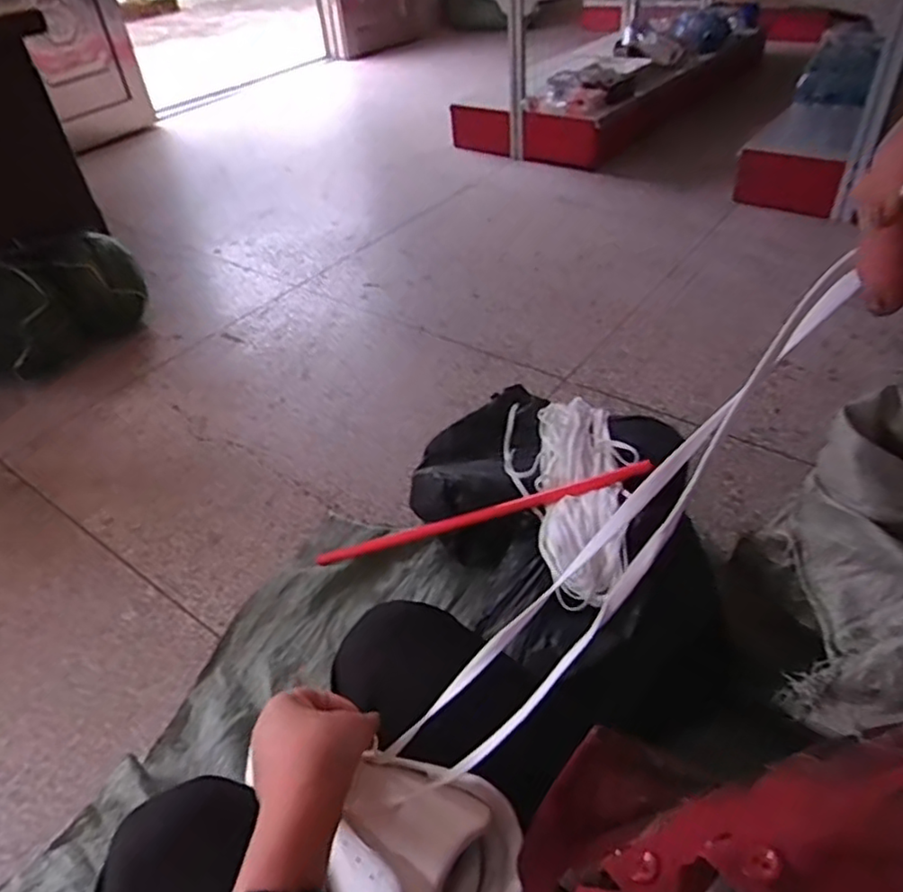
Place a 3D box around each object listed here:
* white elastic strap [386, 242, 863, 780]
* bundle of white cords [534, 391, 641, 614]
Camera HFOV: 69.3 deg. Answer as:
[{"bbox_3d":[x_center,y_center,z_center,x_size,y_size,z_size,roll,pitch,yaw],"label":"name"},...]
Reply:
[{"bbox_3d":[0.070,0.081,0.354,0.044,0.397,0.036,15,33,-29],"label":"white elastic strap"},{"bbox_3d":[0.214,0.056,1.042,0.146,0.071,0.442,2,43,8],"label":"bundle of white cords"}]

